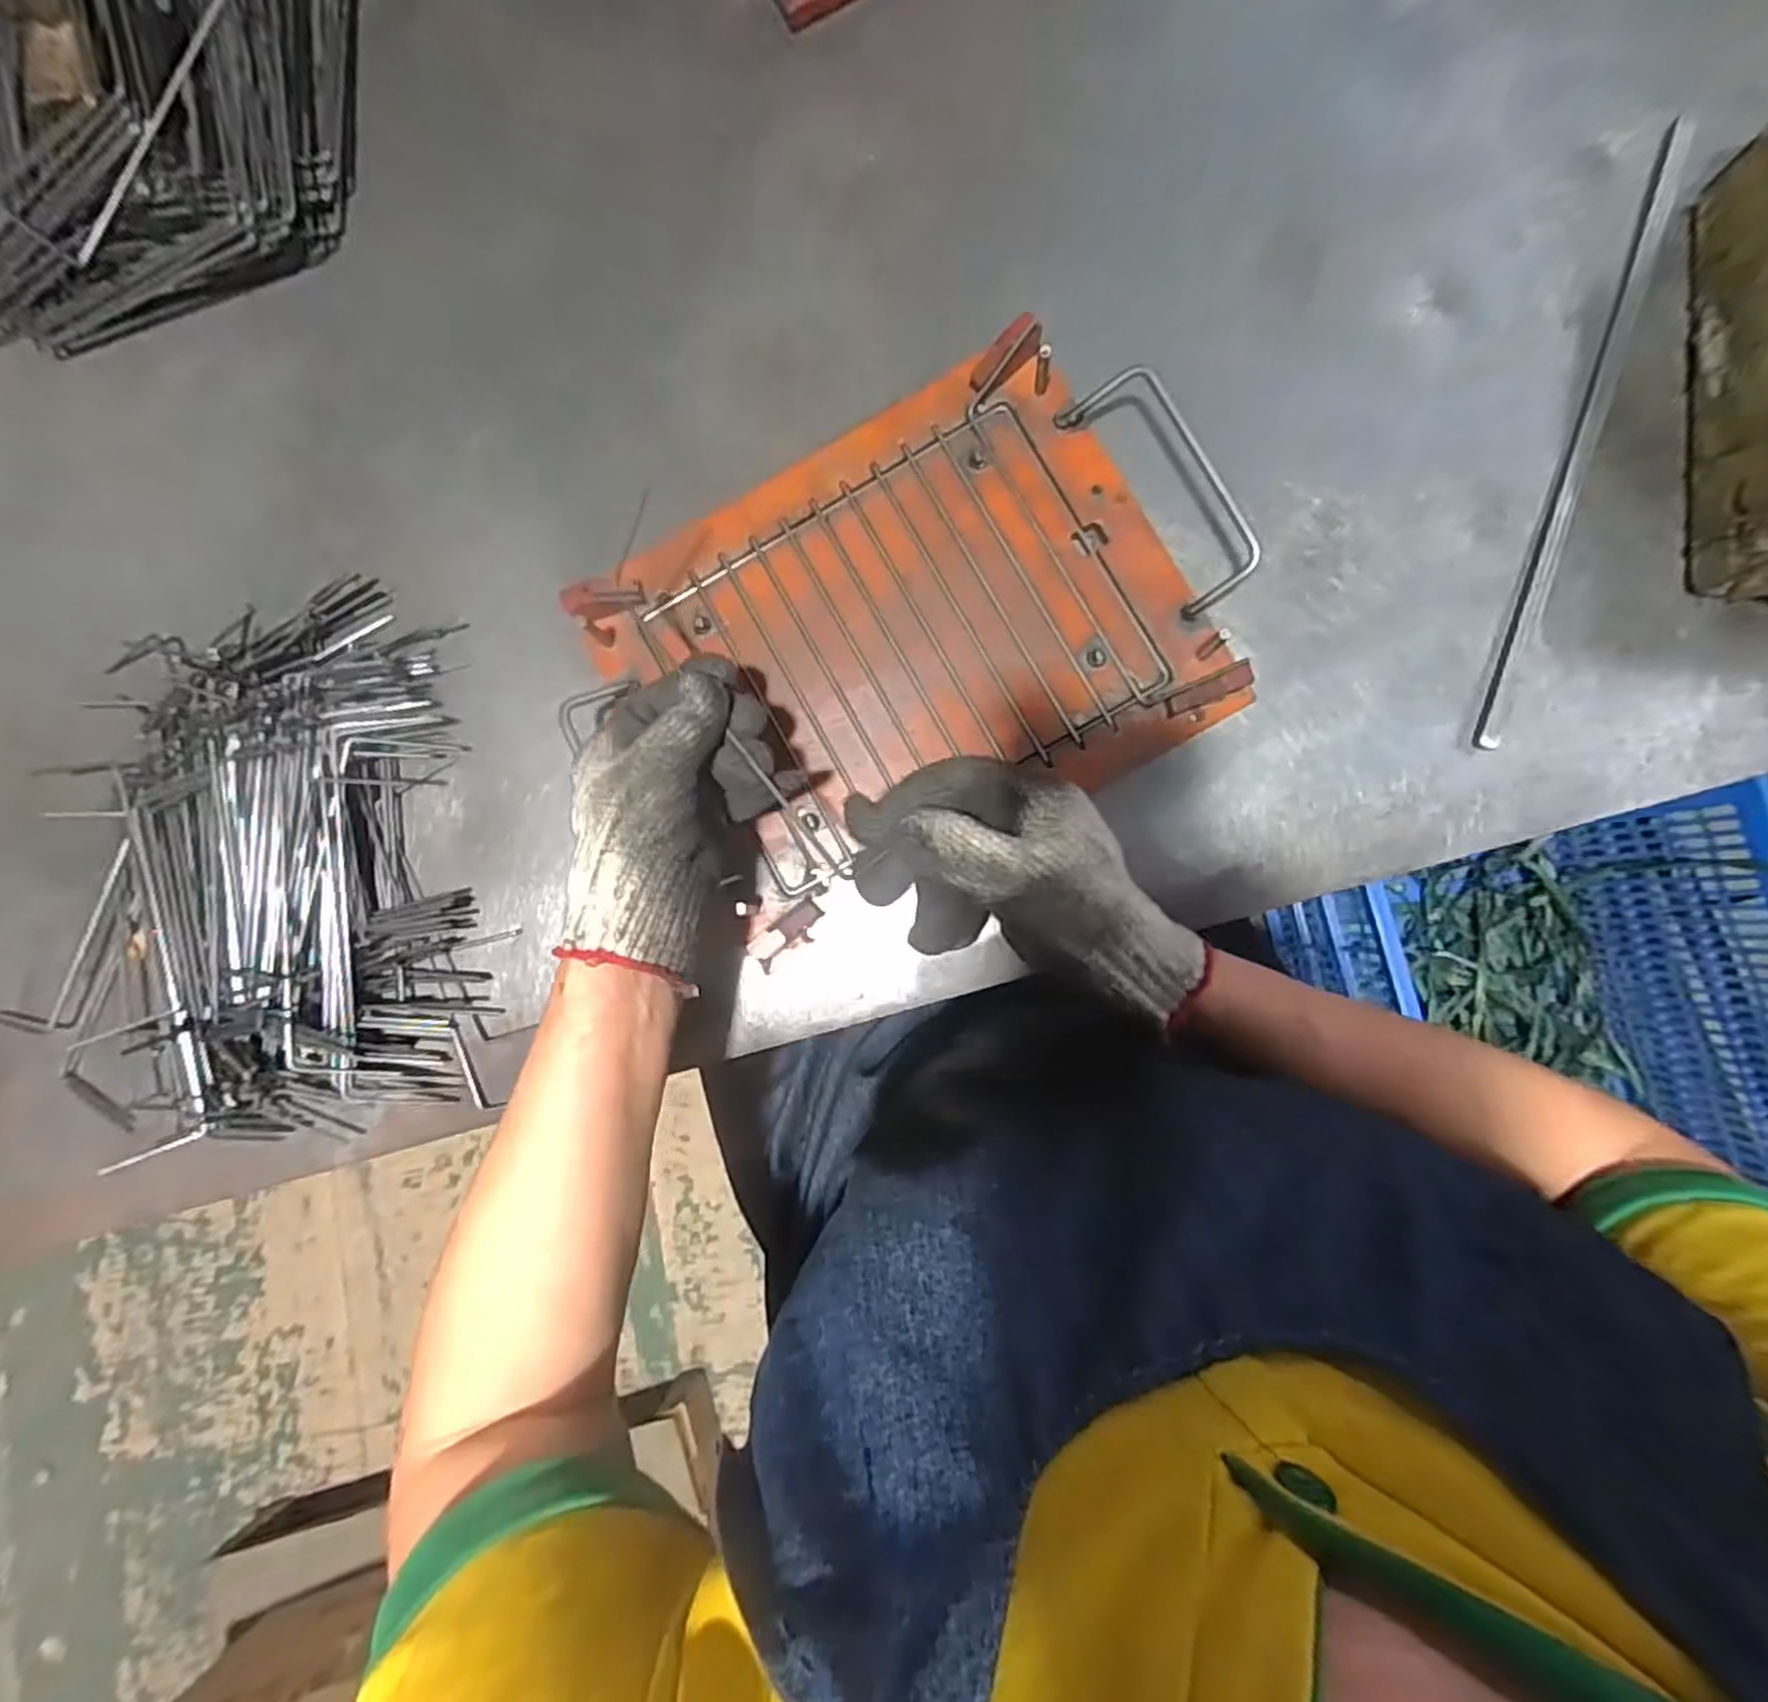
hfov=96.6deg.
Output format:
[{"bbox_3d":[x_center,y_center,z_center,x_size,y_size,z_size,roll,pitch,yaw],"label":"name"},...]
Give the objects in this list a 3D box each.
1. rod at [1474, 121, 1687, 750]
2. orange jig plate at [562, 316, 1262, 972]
[{"bbox_3d":[0.374,-0.224,0.421,0.009,0.006,0.356,18,87,6],"label":"rod"},{"bbox_3d":[0.024,-0.123,0.439,0.333,0.032,0.234,-28,84,3],"label":"orange jig plate"}]

